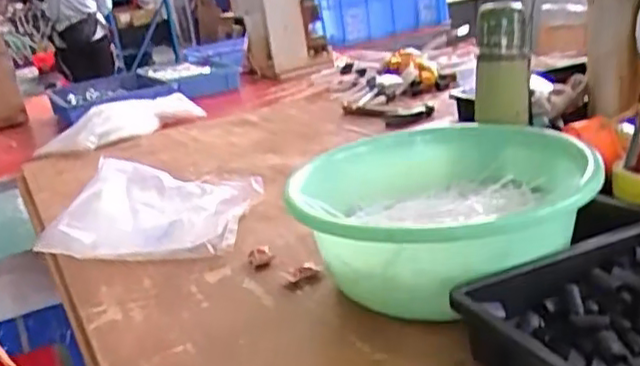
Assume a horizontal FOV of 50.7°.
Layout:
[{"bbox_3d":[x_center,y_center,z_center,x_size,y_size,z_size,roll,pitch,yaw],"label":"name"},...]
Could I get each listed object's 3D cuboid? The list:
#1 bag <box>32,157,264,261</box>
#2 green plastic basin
[{"bbox_3d":[-0.219,0.029,0.907,0.273,0.107,0.161,-10,18,-8],"label":"bag"},{"bbox_3d":[0.134,0.038,0.711,0.279,0.116,0.314,0,19,22],"label":"green plastic basin"}]

